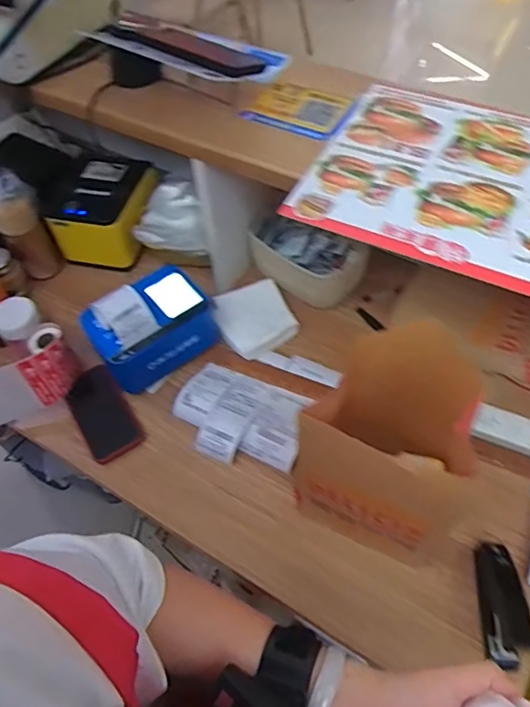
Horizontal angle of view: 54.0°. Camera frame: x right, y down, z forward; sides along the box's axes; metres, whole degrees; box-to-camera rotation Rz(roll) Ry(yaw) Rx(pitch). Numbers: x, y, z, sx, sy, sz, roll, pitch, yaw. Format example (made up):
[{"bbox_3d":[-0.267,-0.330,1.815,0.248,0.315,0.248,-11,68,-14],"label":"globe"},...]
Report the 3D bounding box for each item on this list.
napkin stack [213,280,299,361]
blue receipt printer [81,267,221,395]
[{"bbox_3d":[-0.020,-0.062,0.896,0.119,0.029,0.143,-25,58,-13],"label":"napkin stack"},{"bbox_3d":[-0.187,-0.053,0.857,0.192,0.131,0.155,-33,60,-18],"label":"blue receipt printer"}]

